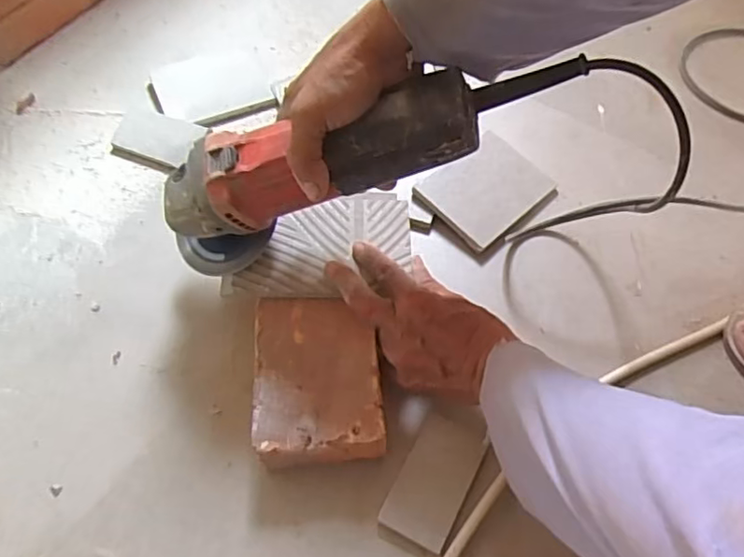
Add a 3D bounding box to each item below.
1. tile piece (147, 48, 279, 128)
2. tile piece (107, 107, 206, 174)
[{"bbox_3d":[-0.177,-0.209,0.661,0.127,0.012,0.109,-18,63,-11],"label":"tile piece"},{"bbox_3d":[-0.221,-0.143,0.616,0.085,0.006,0.055,18,83,7],"label":"tile piece"}]

